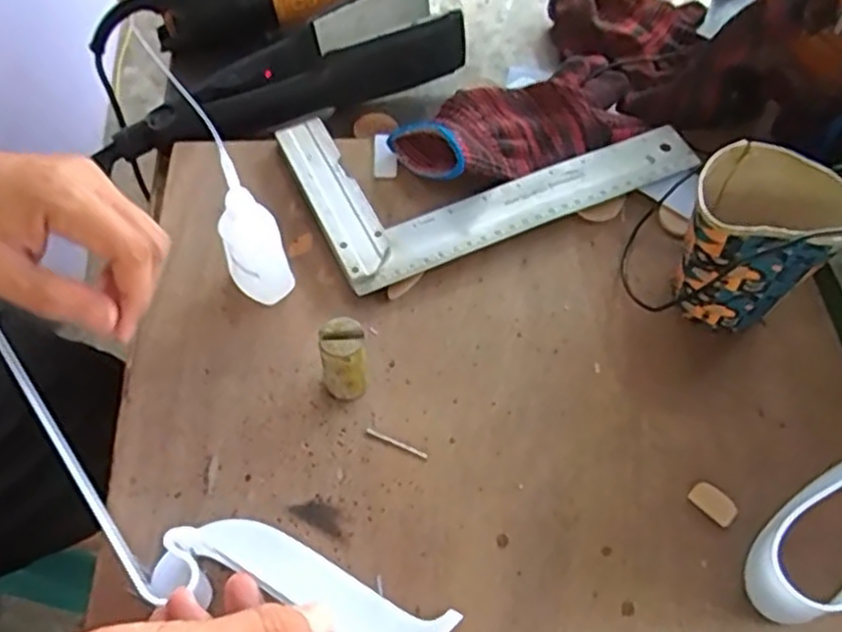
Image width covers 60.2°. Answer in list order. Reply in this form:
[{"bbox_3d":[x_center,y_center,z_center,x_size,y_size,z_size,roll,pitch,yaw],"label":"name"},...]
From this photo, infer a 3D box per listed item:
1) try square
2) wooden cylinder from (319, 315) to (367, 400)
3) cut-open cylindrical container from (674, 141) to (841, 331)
[{"bbox_3d":[0.044,-0.114,0.507,0.253,0.015,0.142,-22,59,-12],"label":"try square"},{"bbox_3d":[-0.043,0.025,0.400,0.024,0.052,0.025,-11,57,-5],"label":"wooden cylinder"},{"bbox_3d":[0.187,-0.040,0.415,0.078,0.095,0.063,20,60,14],"label":"cut-open cylindrical container"}]

